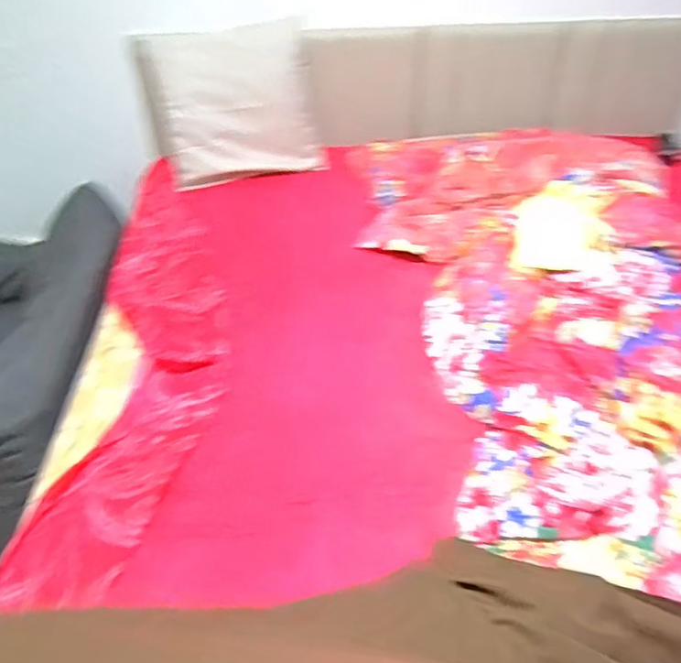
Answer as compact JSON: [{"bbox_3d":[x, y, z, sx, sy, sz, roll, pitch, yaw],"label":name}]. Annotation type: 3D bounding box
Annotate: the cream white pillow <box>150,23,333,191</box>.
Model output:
[{"bbox_3d":[-0.278,-0.618,1.707,0.450,0.396,0.179,-12,43,-12],"label":"cream white pillow"}]

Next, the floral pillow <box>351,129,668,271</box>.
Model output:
[{"bbox_3d":[0.398,-0.362,1.555,0.809,0.186,0.499,8,42,10],"label":"floral pillow"}]

